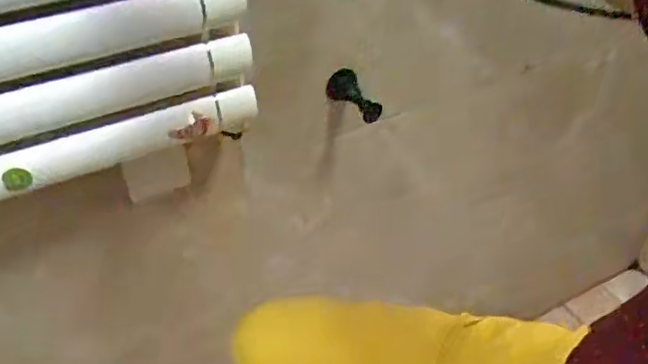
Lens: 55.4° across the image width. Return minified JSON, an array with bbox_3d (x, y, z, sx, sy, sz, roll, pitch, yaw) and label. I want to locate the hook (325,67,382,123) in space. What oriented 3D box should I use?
[{"bbox_3d":[0.044,-0.126,0.906,0.048,0.122,0.023,-49,46,8],"label":"hook"}]

